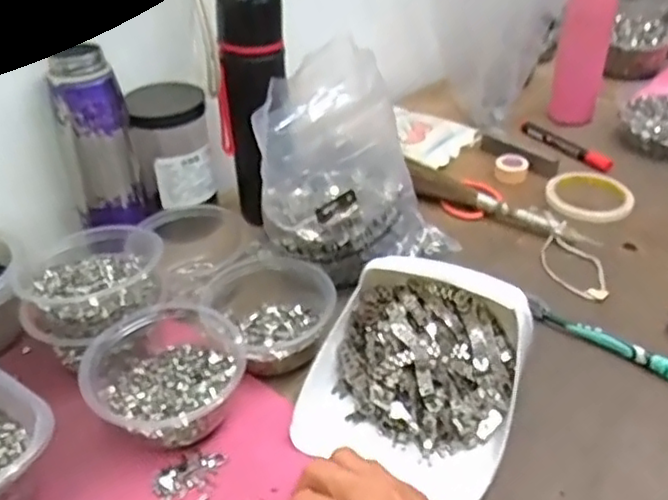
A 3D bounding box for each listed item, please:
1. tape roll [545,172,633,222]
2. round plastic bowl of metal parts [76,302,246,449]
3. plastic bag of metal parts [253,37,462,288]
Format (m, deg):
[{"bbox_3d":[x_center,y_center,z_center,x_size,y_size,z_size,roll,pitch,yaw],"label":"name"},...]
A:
[{"bbox_3d":[0.305,-0.065,0.792,0.099,0.017,0.099,1,37,-1],"label":"tape roll"},{"bbox_3d":[-0.130,0.096,0.510,0.113,0.061,0.112,-1,36,1],"label":"round plastic bowl of metal parts"},{"bbox_3d":[0.010,-0.077,0.643,0.182,0.184,0.146,-27,43,-31],"label":"plastic bag of metal parts"}]

